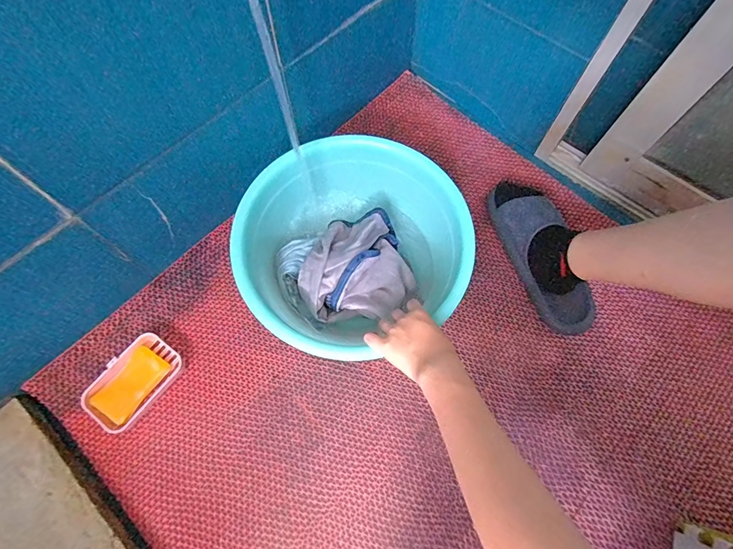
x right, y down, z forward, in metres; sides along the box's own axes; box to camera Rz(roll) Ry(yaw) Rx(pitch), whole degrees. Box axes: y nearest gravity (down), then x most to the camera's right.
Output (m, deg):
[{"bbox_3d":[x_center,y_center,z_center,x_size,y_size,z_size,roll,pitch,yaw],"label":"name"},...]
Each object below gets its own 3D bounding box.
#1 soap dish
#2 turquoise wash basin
[{"bbox_3d":[-0.349,0.158,0.590,0.081,0.031,0.134,35,73,11],"label":"soap dish"},{"bbox_3d":[-0.006,-0.032,0.593,0.301,0.129,0.317,0,70,-1],"label":"turquoise wash basin"}]

